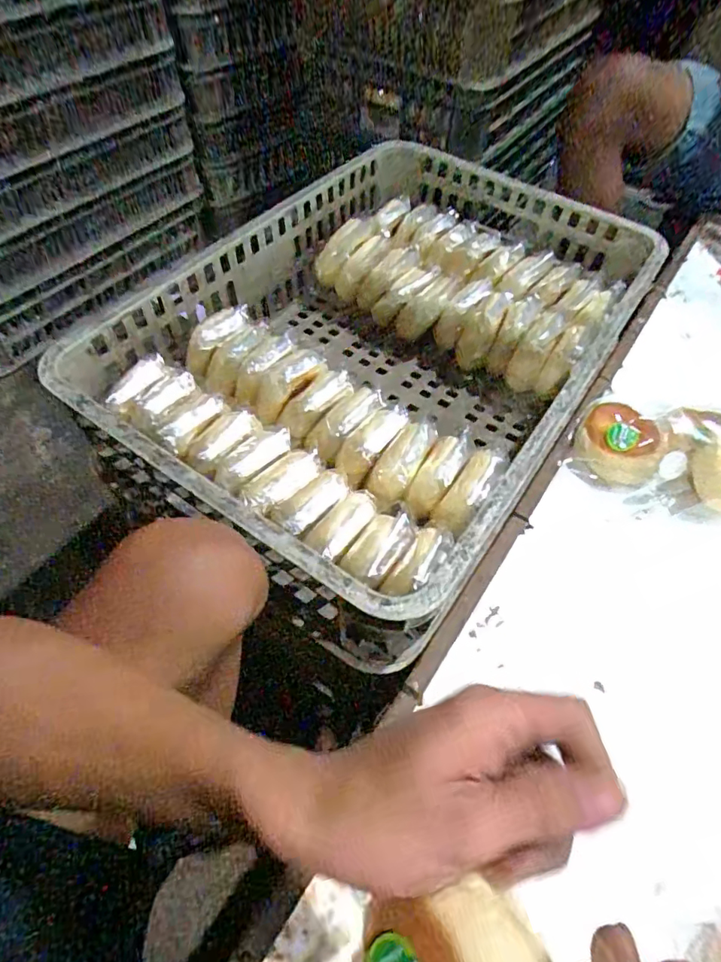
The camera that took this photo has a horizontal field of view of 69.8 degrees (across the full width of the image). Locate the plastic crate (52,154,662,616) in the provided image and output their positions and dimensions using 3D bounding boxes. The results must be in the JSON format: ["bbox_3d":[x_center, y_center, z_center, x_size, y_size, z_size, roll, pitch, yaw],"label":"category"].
[{"bbox_3d":[0.027,-0.171,0.595,0.449,0.137,0.610,32,60,17],"label":"plastic crate"}]

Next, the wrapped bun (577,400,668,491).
[{"bbox_3d":[0.279,-0.037,0.558,0.087,0.053,0.090,2,56,-2],"label":"wrapped bun"}]

